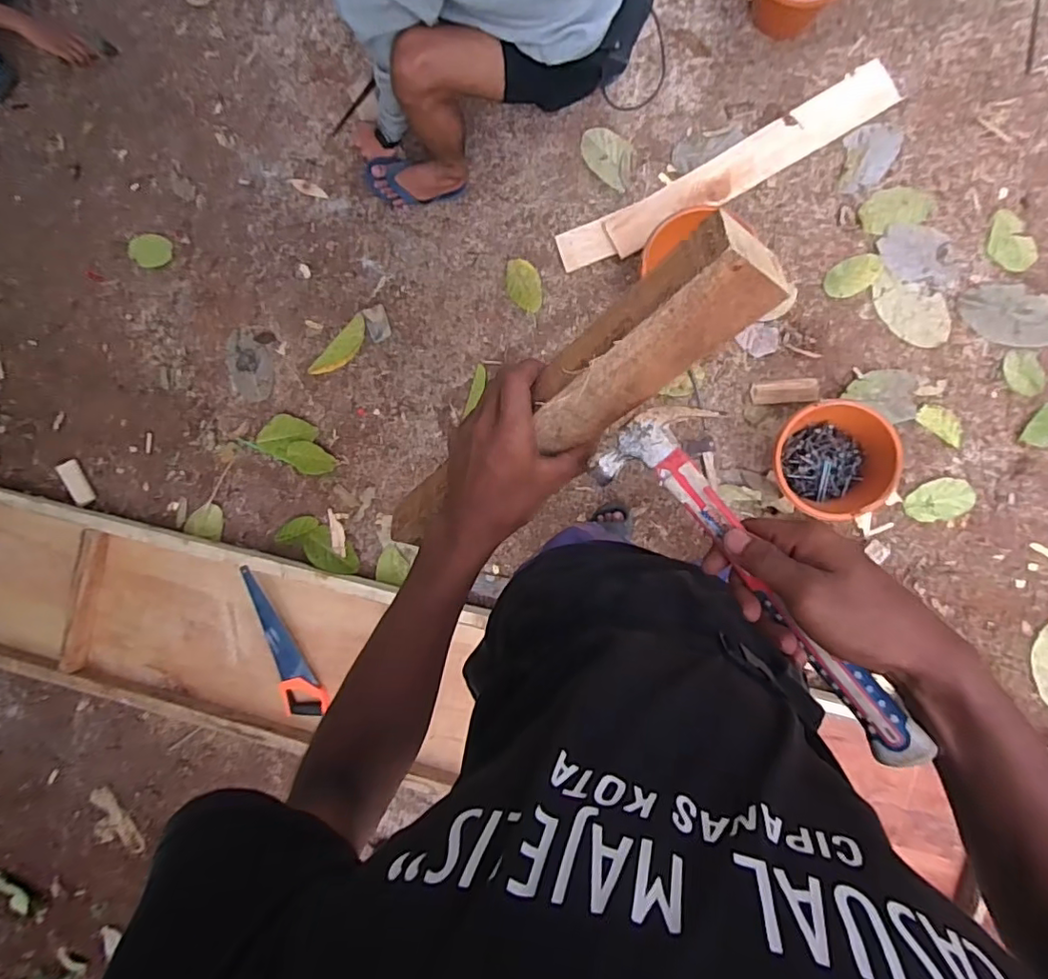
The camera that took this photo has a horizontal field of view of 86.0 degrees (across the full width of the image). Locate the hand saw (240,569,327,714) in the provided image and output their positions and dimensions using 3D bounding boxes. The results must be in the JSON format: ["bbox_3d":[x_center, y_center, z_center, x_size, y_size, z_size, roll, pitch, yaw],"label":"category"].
[{"bbox_3d":[-0.663,0.420,1.525,0.114,0.038,0.463,-17,102,10],"label":"hand saw"}]

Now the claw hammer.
[{"bbox_3d":[0.153,0.060,0.365,0.079,0.024,0.265,-39,78,8],"label":"claw hammer"}]

